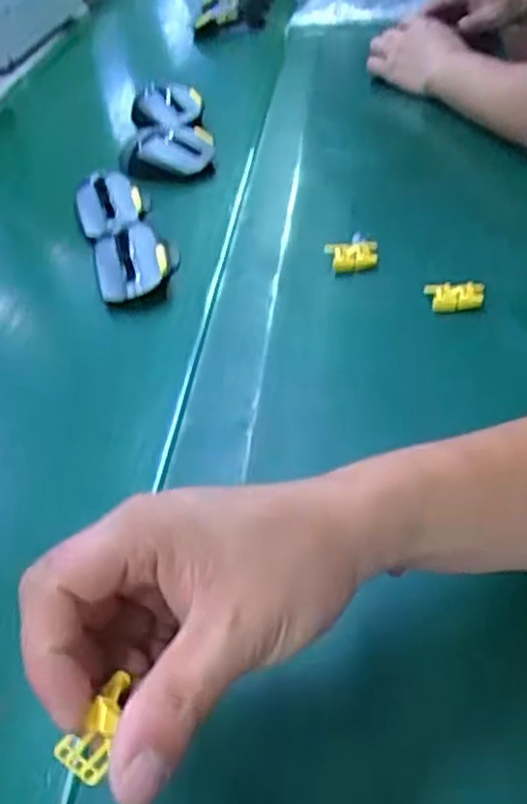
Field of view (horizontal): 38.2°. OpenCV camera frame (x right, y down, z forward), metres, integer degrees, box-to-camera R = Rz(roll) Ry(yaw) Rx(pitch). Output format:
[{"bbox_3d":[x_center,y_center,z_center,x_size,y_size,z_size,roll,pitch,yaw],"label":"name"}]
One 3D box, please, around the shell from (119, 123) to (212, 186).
[{"bbox_3d":[-0.101,-0.261,0.814,0.101,0.043,0.052,-11,40,-3],"label":"shell"}]

